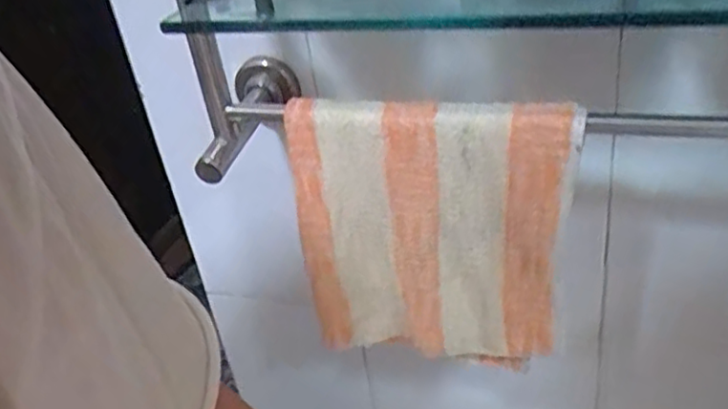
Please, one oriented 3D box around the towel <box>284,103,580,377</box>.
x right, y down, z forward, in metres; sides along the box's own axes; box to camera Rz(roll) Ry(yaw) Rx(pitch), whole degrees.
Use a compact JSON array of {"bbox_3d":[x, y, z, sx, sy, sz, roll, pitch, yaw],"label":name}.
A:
[{"bbox_3d":[0.039,0.024,0.437,0.167,0.184,0.023,7,34,19],"label":"towel"}]

